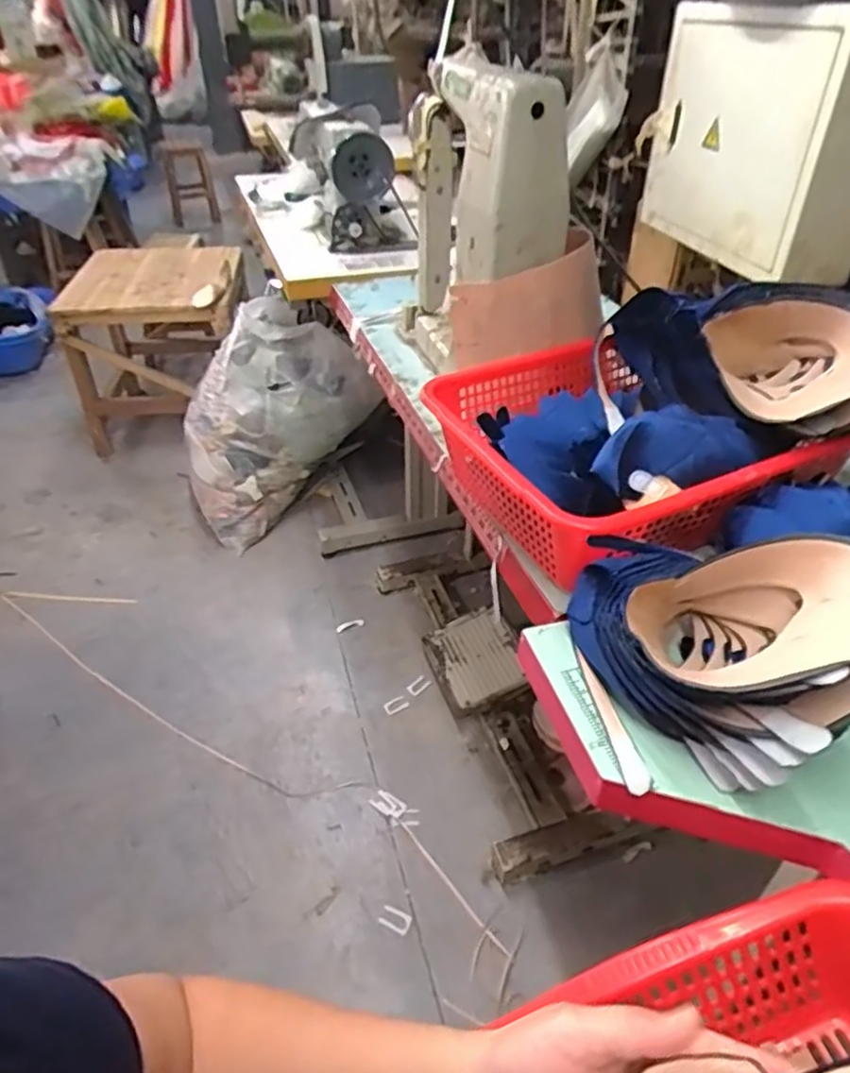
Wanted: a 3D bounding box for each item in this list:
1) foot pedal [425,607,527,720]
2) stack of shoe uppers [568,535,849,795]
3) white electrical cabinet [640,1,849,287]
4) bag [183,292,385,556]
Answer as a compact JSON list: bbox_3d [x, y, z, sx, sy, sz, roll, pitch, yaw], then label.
[{"bbox_3d":[0.105,0.271,1.474,0.172,0.040,0.218,-27,46,-2],"label":"foot pedal"},{"bbox_3d":[0.212,0.067,0.517,0.124,0.159,0.219,-29,47,-31],"label":"stack of shoe uppers"},{"bbox_3d":[0.593,-0.704,1.216,0.180,0.366,0.461,-7,39,-8],"label":"white electrical cabinet"},{"bbox_3d":[-0.400,-0.301,1.837,0.491,0.555,0.275,-13,40,-15],"label":"bag"}]

